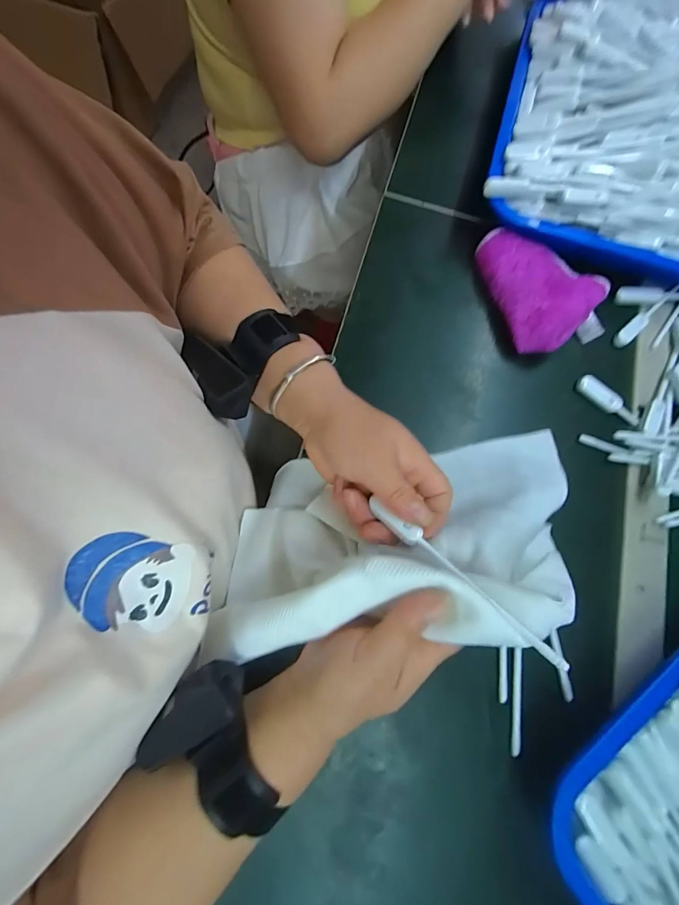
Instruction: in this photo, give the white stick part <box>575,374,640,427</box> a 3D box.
[{"bbox_3d":[0.257,-0.048,0.369,0.065,0.012,0.020,41,77,9],"label":"white stick part"}]

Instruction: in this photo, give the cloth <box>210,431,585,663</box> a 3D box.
[{"bbox_3d":[0.059,0.054,0.277,0.283,0.115,0.140,-8,75,-4],"label":"cloth"}]

